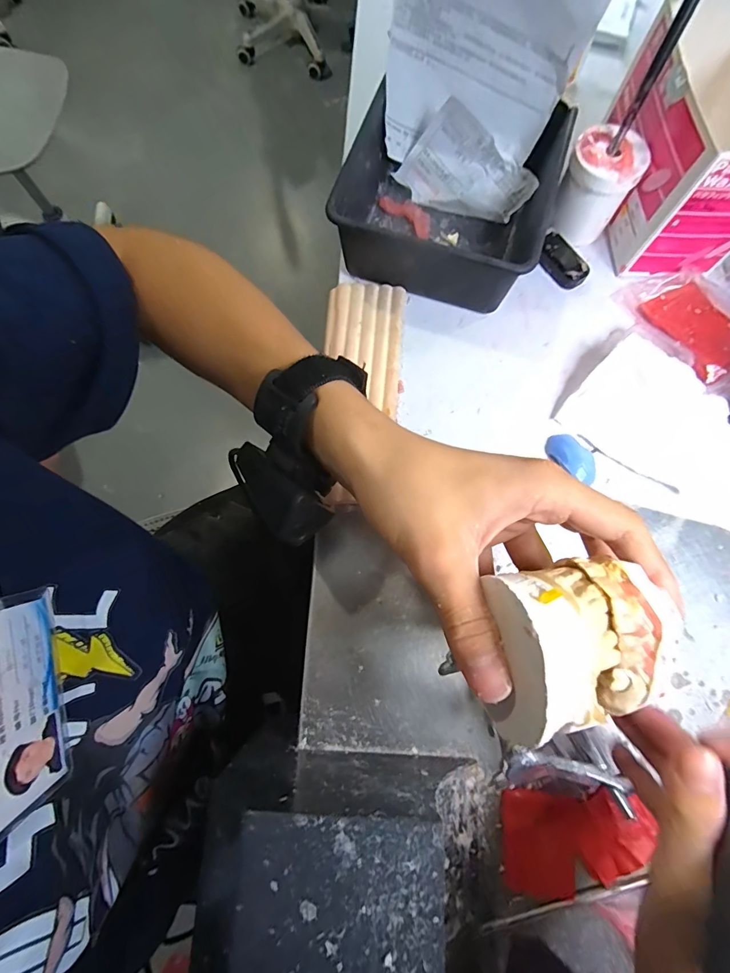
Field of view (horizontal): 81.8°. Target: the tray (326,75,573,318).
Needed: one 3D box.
[{"bbox_3d":[0.068,-0.237,0.347,0.151,0.069,0.166,18,75,4],"label":"tray"}]

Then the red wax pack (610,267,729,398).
[{"bbox_3d":[0.271,-0.135,0.343,0.092,0.014,0.118,-37,78,-10],"label":"red wax pack"}]

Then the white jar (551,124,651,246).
[{"bbox_3d":[0.187,-0.242,0.347,0.054,0.067,0.048,29,76,7],"label":"white jar"}]

